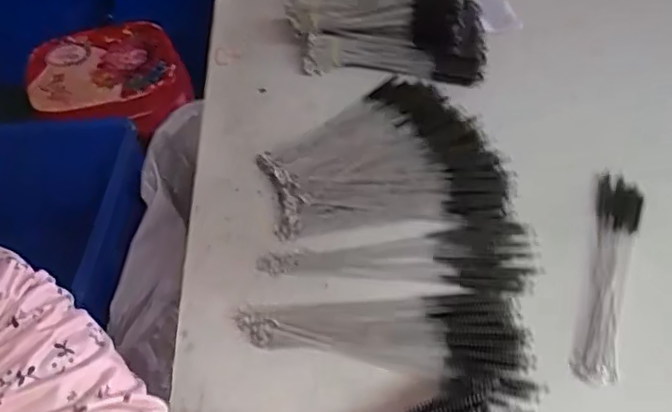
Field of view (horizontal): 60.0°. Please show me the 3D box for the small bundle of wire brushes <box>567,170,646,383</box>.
[{"bbox_3d":[0.215,0.049,0.456,0.035,0.013,0.196,15,49,18],"label":"small bundle of wire brushes"}]

